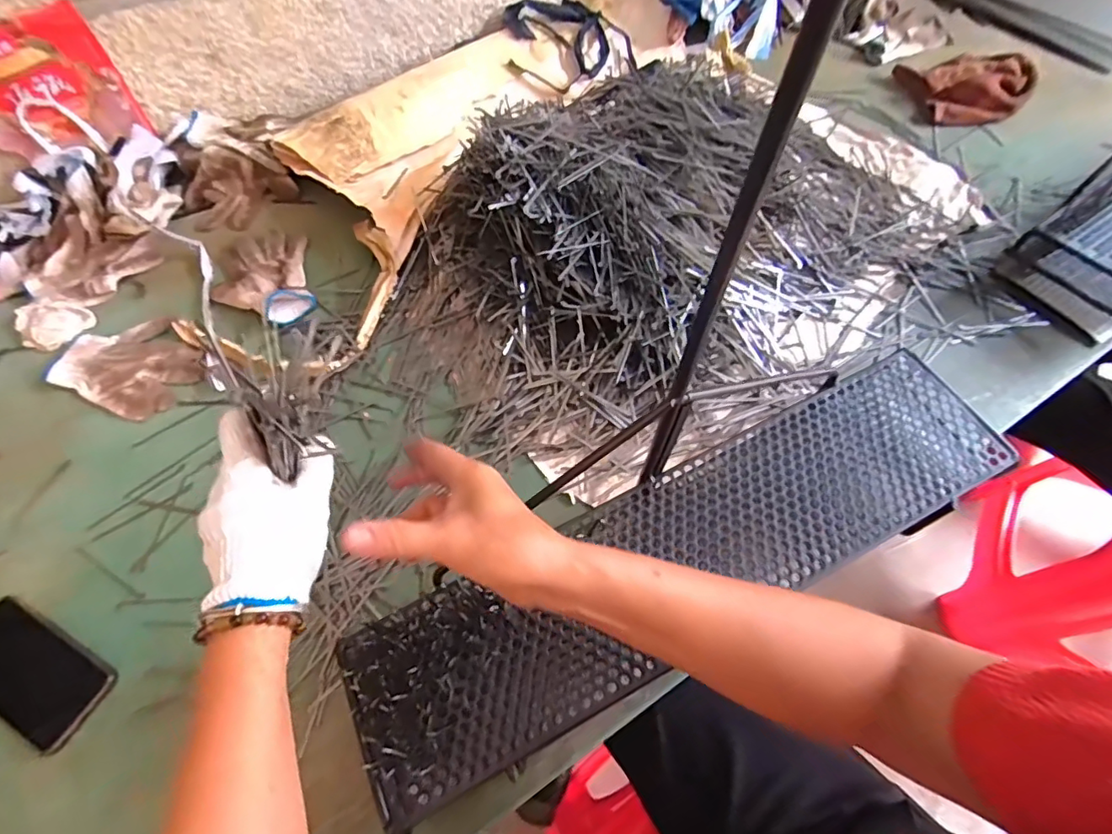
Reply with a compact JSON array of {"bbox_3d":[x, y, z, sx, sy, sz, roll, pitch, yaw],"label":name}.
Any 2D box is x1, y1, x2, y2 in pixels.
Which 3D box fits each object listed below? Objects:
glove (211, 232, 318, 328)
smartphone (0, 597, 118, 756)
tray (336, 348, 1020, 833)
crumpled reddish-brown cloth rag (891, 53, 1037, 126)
[{"bbox_3d":[-0.404,-0.193,0.745,0.120,0.025,0.174,-18,61,-7],"label":"glove"},{"bbox_3d":[-0.500,0.240,0.513,0.161,0.016,0.076,25,64,16],"label":"smartphone"},{"bbox_3d":[0.122,0.109,0.456,0.590,0.053,0.139,-25,69,-12],"label":"tray"},{"bbox_3d":[0.647,-0.531,0.870,0.193,0.071,0.152,30,66,18],"label":"crumpled reddish-brown cloth rag"}]

